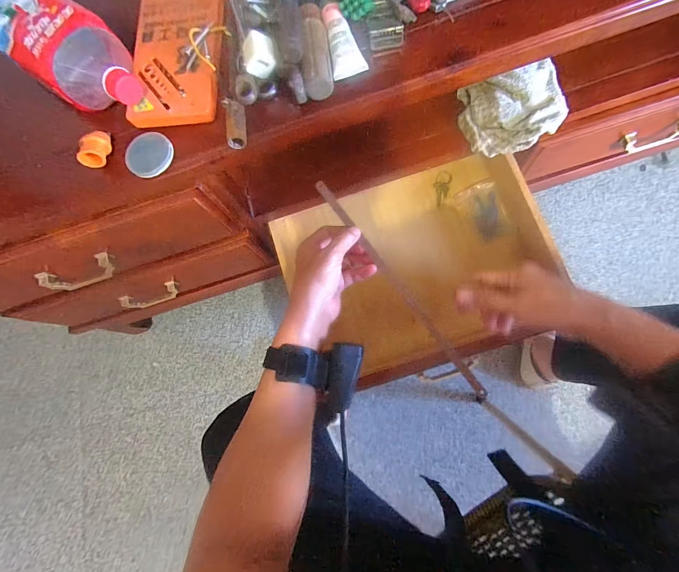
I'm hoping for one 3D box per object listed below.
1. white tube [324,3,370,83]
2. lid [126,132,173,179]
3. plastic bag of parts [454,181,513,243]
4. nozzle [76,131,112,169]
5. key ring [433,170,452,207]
[{"bbox_3d":[0.001,-0.268,0.364,0.035,0.014,0.081,-18,74,3],"label":"white tube"},{"bbox_3d":[-0.216,-0.149,0.377,0.052,0.010,0.052,-2,76,8],"label":"lid"},{"bbox_3d":[0.278,-0.141,0.639,0.072,0.018,0.114,-19,74,3],"label":"plastic bag of parts"},{"bbox_3d":[-0.274,-0.154,0.374,0.025,0.019,0.043,21,80,13],"label":"nozzle"},{"bbox_3d":[0.202,-0.194,0.662,0.031,0.004,0.072,14,78,11],"label":"key ring"}]

